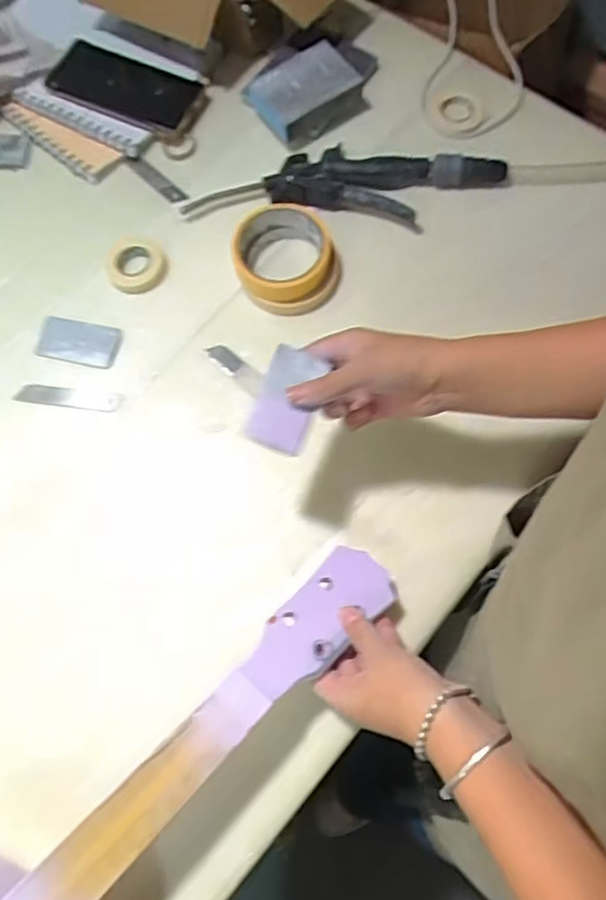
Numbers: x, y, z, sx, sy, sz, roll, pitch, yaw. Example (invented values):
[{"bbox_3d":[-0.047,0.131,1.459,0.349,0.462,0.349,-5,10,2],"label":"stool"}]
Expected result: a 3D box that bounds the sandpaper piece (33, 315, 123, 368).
[{"bbox_3d":[-0.213,-0.104,0.602,0.077,0.004,0.045,9,72,7],"label":"sandpaper piece"}]

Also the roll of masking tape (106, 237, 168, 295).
[{"bbox_3d":[-0.160,-0.178,0.612,0.057,0.019,0.063,-24,71,-4],"label":"roll of masking tape"}]

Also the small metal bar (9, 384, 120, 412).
[{"bbox_3d":[-0.216,-0.049,0.587,0.095,0.006,0.018,6,81,3],"label":"small metal bar"}]

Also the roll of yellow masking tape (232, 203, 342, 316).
[{"bbox_3d":[-0.016,-0.175,0.591,0.095,0.045,0.092,-14,71,-1],"label":"roll of yellow masking tape"}]

